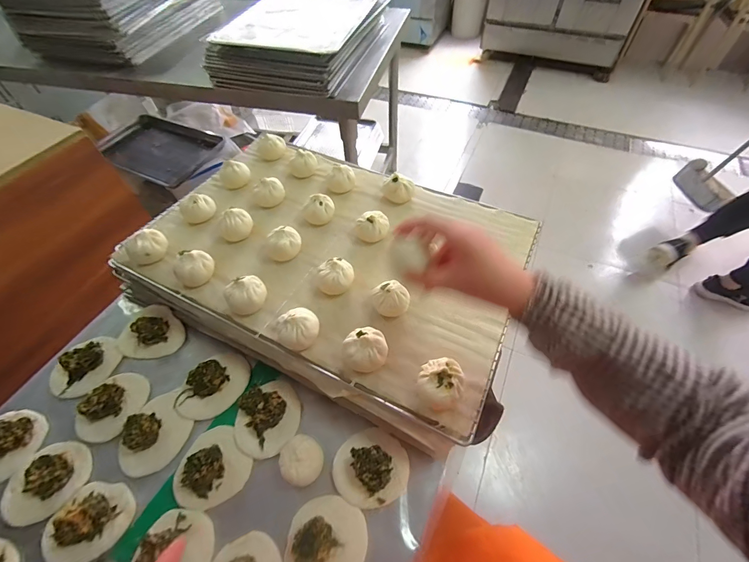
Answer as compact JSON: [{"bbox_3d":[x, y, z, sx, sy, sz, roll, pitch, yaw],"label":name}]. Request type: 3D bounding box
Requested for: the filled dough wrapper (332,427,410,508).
[{"bbox_3d":[-0.005,0.227,0.423,0.090,0.026,0.085,0,52,1],"label":"filled dough wrapper"}]

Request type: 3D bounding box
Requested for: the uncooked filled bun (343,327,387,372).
[{"bbox_3d":[-0.010,0.084,0.422,0.050,0.041,0.049,0,52,1],"label":"uncooked filled bun"}]

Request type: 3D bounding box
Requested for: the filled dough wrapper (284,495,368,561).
[{"bbox_3d":[-0.056,0.292,0.374,0.087,0.029,0.095,0,52,1],"label":"filled dough wrapper"}]

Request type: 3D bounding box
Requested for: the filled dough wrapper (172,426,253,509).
[{"bbox_3d":[-0.210,0.232,0.429,0.083,0.030,0.089,0,52,1],"label":"filled dough wrapper"}]

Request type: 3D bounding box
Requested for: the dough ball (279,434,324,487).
[{"bbox_3d":[-0.090,0.221,0.424,0.053,0.031,0.051,0,52,1],"label":"dough ball"}]

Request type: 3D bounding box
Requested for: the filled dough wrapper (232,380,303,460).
[{"bbox_3d":[-0.147,0.181,0.466,0.083,0.034,0.098,11,53,9],"label":"filled dough wrapper"}]

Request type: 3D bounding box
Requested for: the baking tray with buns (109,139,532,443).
[{"bbox_3d":[-0.073,-0.069,0.554,0.597,0.061,0.403,22,56,17],"label":"baking tray with buns"}]

